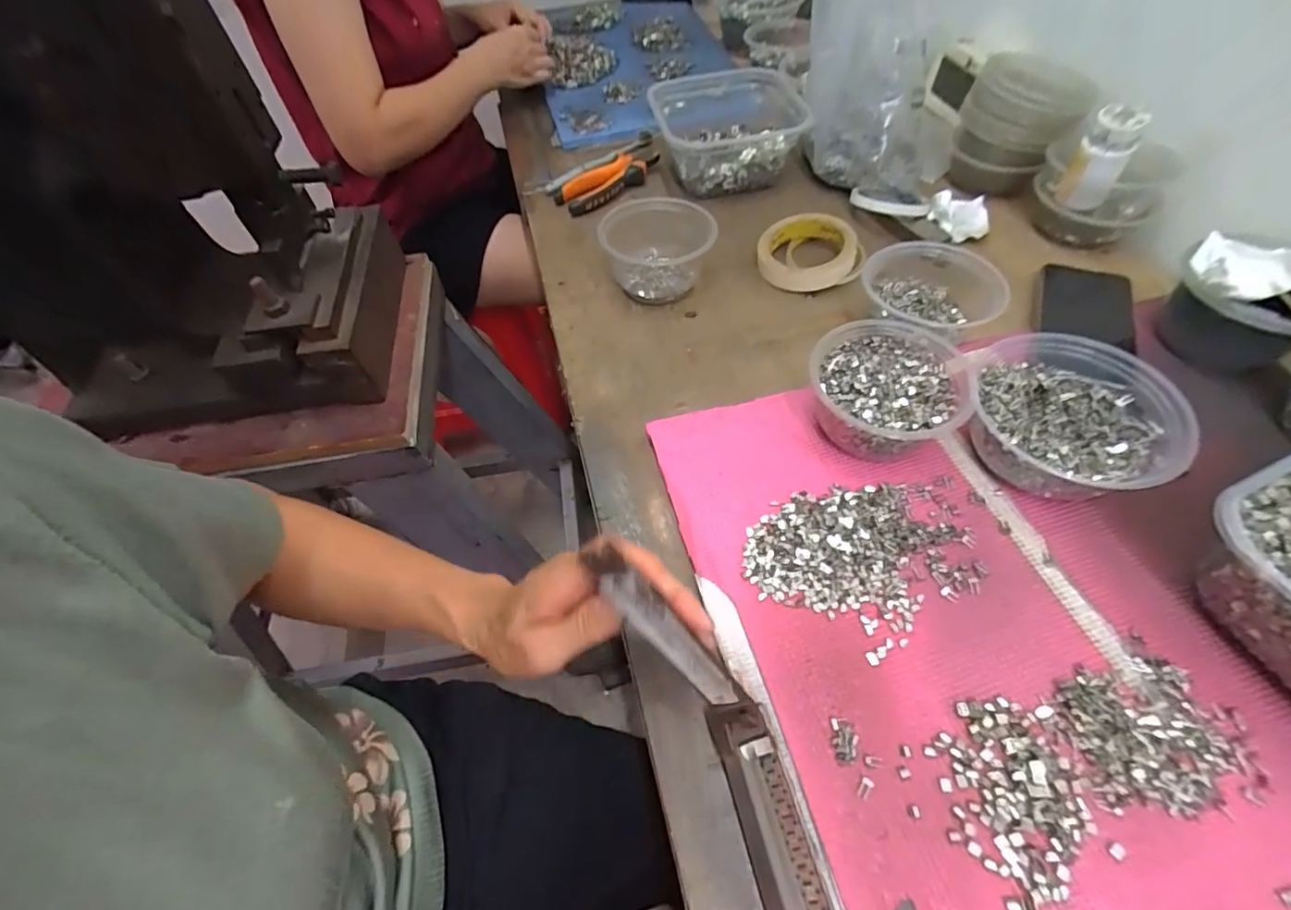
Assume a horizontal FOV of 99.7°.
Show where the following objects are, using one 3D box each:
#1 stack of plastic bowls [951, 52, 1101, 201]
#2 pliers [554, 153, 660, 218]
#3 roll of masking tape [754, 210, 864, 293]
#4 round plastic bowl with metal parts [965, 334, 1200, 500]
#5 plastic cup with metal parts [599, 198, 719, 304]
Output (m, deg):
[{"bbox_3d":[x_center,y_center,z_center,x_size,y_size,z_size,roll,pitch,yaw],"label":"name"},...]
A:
[{"bbox_3d":[0.413,-0.367,0.610,0.118,0.104,0.136,21,59,18],"label":"stack of plastic bowls"},{"bbox_3d":[-0.046,-0.349,0.685,0.144,0.019,0.058,-32,58,-17],"label":"pliers"},{"bbox_3d":[0.171,-0.216,0.584,0.105,0.036,0.105,-2,55,3],"label":"roll of masking tape"},{"bbox_3d":[0.309,-0.024,0.407,0.131,0.056,0.132,-2,55,3],"label":"round plastic bowl with metal parts"},{"bbox_3d":[0.014,-0.210,0.565,0.111,0.064,0.103,-2,55,3],"label":"plastic cup with metal parts"}]

